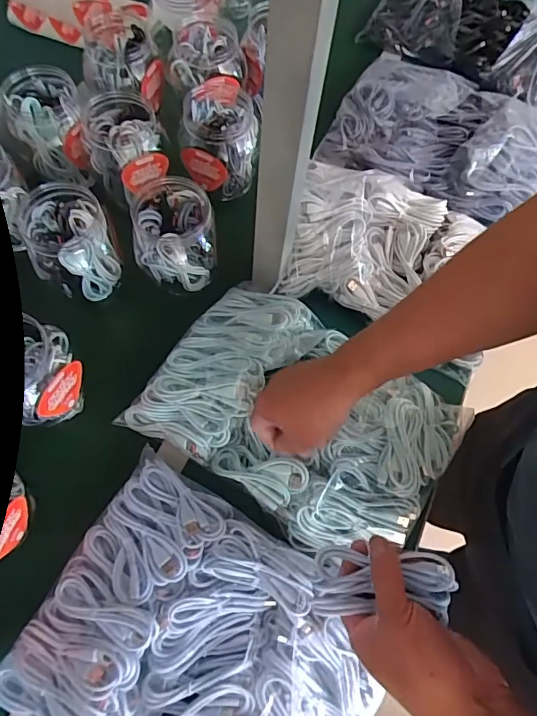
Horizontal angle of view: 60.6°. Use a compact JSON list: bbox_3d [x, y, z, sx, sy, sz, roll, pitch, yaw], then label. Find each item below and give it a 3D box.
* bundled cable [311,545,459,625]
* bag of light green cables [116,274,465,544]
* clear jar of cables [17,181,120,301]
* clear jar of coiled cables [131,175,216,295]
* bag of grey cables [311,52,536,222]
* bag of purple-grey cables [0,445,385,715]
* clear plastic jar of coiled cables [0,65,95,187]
[{"bbox_3d":[0.094,0.182,0.377,0.115,0.021,0.049,-1,68,0],"label":"bundled cable"},{"bbox_3d":[0.039,0.064,0.555,0.344,0.058,0.256,37,70,12],"label":"bag of light green cables"},{"bbox_3d":[-0.250,-0.145,0.590,0.095,0.121,0.096,-14,69,-9],"label":"clear jar of cables"},{"bbox_3d":[-0.118,-0.151,0.602,0.096,0.127,0.091,1,68,-3],"label":"clear jar of coiled cables"},{"bbox_3d":[0.287,-0.374,0.758,0.337,0.076,0.240,27,69,8],"label":"bag of grey cables"},{"bbox_3d":[-0.061,0.292,0.462,0.340,0.053,0.263,28,69,8],"label":"bag of purple-grey cables"},{"bbox_3d":[-0.304,-0.321,0.653,0.098,0.120,0.099,-25,71,-13],"label":"clear plastic jar of coiled cables"}]

